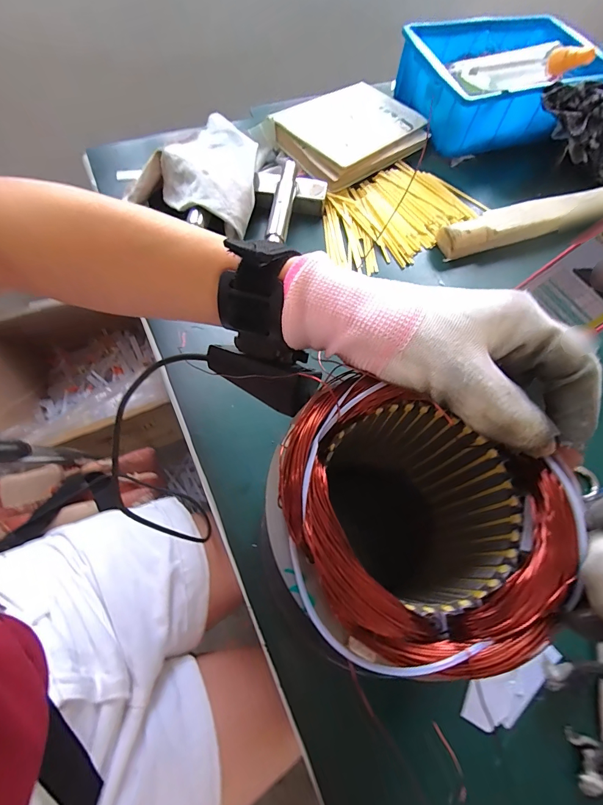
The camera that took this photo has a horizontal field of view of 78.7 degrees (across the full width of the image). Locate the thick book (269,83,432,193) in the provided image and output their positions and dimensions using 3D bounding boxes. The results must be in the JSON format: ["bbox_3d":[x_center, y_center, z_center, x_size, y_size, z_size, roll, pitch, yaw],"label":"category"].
[{"bbox_3d":[0.070,-0.399,0.545,0.219,0.035,0.145,-36,72,-18],"label":"thick book"}]

